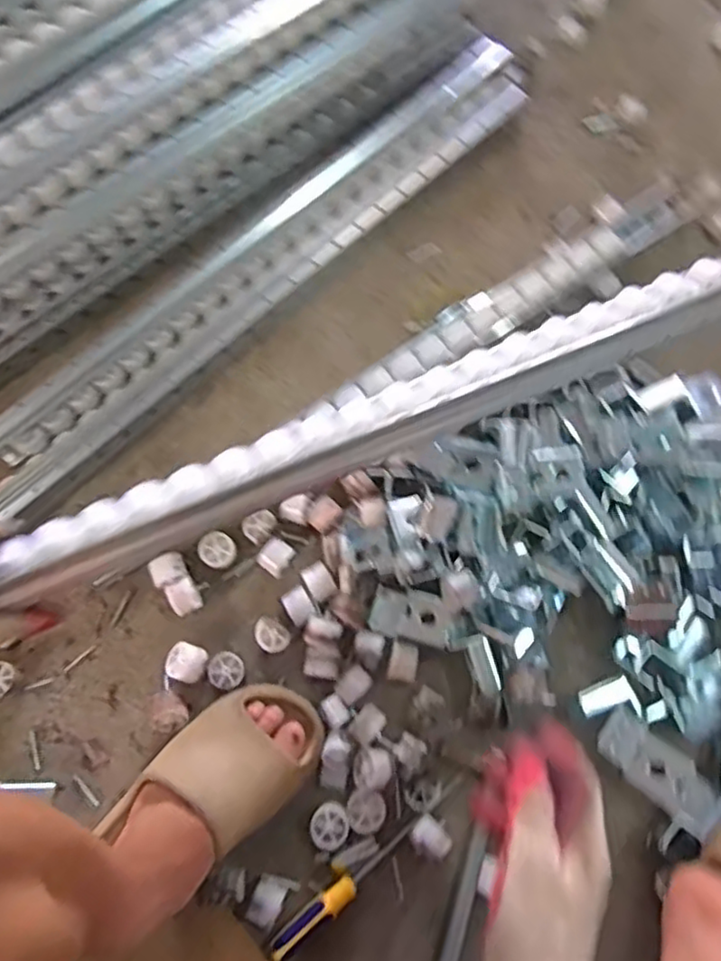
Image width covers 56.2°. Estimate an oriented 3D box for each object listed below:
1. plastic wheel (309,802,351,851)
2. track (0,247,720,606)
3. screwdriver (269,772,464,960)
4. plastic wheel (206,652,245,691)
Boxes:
[{"bbox_3d":[-0.028,0.320,0.626,0.035,0.020,0.039,37,76,13],"label":"plastic wheel"},{"bbox_3d":[0.059,-0.071,0.550,0.725,0.027,0.053,-23,72,-6],"label":"track"},{"bbox_3d":[0.011,0.352,0.613,0.221,0.024,0.023,-36,74,-11],"label":"screwdriver"},{"bbox_3d":[-0.132,0.190,0.671,0.034,0.021,0.036,0,71,1],"label":"plastic wheel"}]

